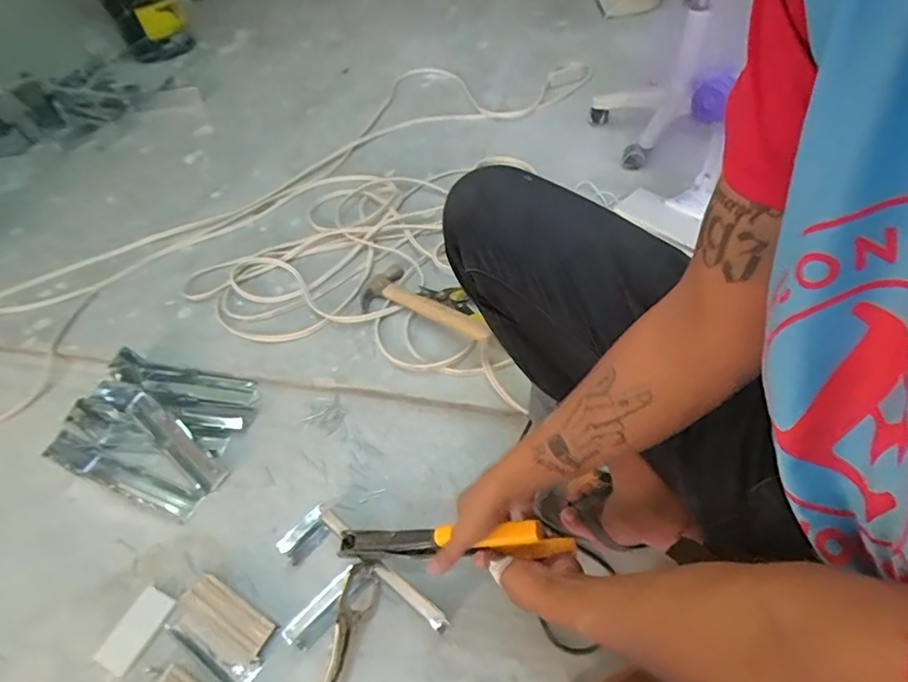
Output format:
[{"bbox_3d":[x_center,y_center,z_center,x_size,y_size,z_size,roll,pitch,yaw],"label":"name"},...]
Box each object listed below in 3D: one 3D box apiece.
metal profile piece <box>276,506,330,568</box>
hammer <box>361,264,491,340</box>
[{"bbox_3d":[-0.208,0.273,0.702,0.075,0.060,0.024,-39,55,-24],"label":"metal profile piece"},{"bbox_3d":[-0.059,-0.060,0.912,0.119,0.027,0.318,-41,45,-22],"label":"hammer"}]

